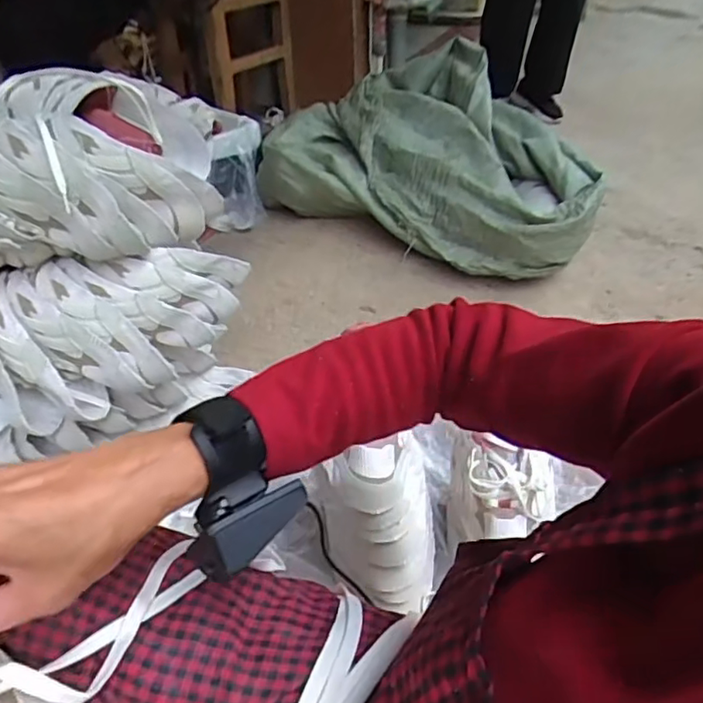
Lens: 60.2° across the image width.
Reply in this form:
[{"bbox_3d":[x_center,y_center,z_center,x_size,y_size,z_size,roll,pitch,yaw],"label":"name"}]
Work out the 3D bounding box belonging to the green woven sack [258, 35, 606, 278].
[{"bbox_3d":[0.213,-0.488,1.521,0.788,0.323,0.507,14,41,20],"label":"green woven sack"}]

